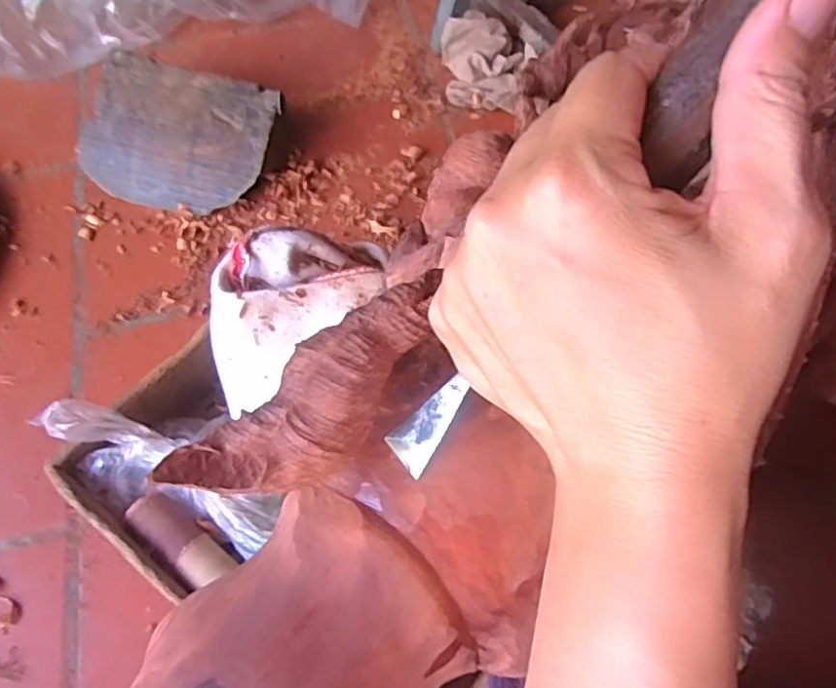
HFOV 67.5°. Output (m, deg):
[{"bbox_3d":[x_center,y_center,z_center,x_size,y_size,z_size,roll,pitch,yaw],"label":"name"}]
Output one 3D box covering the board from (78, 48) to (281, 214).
[{"bbox_3d":[-0.249,-0.211,0.640,0.191,0.013,0.142,16,96,4],"label":"board"}]

